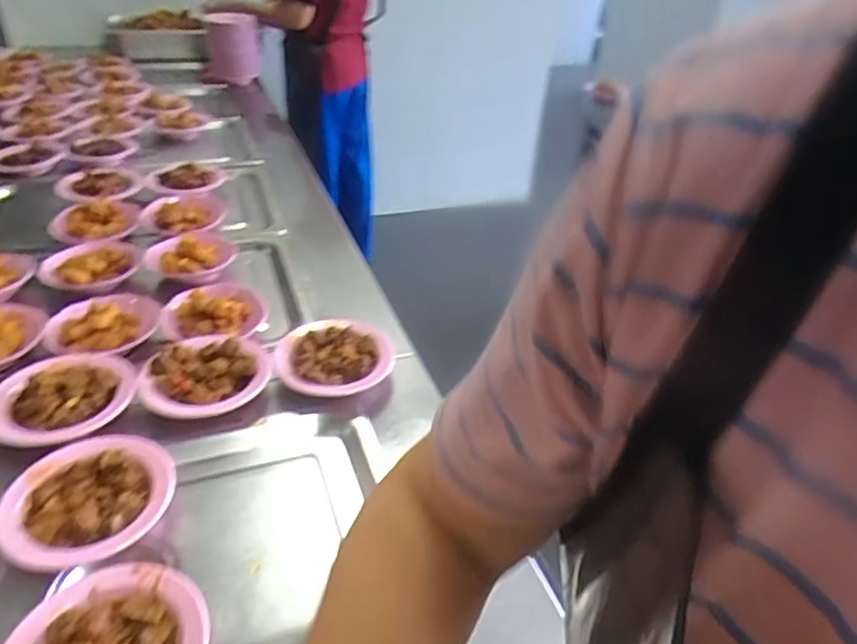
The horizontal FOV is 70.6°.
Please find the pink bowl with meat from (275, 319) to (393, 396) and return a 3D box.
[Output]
[{"bbox_3d":[-0.114,0.056,0.758,0.139,0.059,0.128,3,34,-2],"label":"pink bowl with meat"}]

